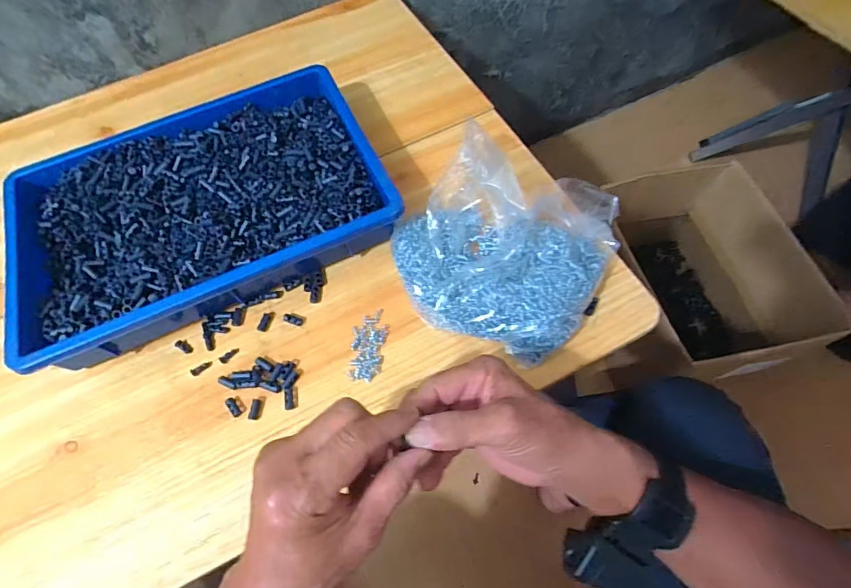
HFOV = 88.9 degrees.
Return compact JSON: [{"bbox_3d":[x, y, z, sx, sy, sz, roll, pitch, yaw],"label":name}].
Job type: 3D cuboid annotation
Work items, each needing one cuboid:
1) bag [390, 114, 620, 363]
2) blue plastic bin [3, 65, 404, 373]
[{"bbox_3d":[0.073,-0.053,0.411,0.199,0.078,0.191,23,67,14],"label":"bag"},{"bbox_3d":[-0.234,-0.092,0.464,0.367,0.057,0.259,-25,65,-8],"label":"blue plastic bin"}]

